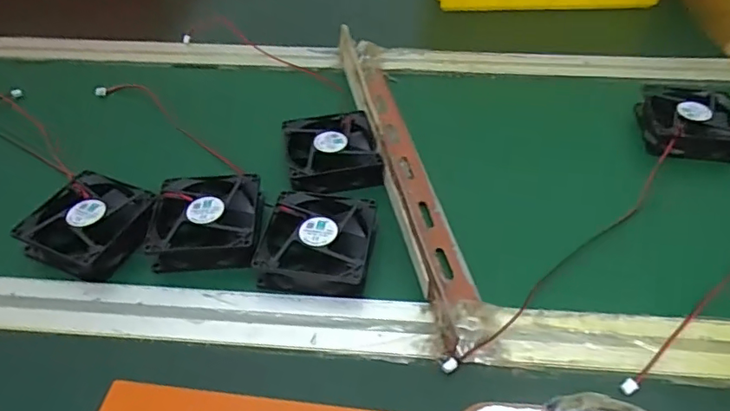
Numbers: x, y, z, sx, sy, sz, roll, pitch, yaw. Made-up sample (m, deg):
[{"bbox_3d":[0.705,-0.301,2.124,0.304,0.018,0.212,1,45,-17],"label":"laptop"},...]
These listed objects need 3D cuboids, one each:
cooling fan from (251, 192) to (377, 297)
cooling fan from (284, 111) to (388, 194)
[{"bbox_3d":[-0.034,0.026,0.412,0.081,0.028,0.087,4,48,6],"label":"cooling fan"},{"bbox_3d":[-0.029,-0.051,0.484,0.080,0.024,0.083,-7,48,-4],"label":"cooling fan"}]

